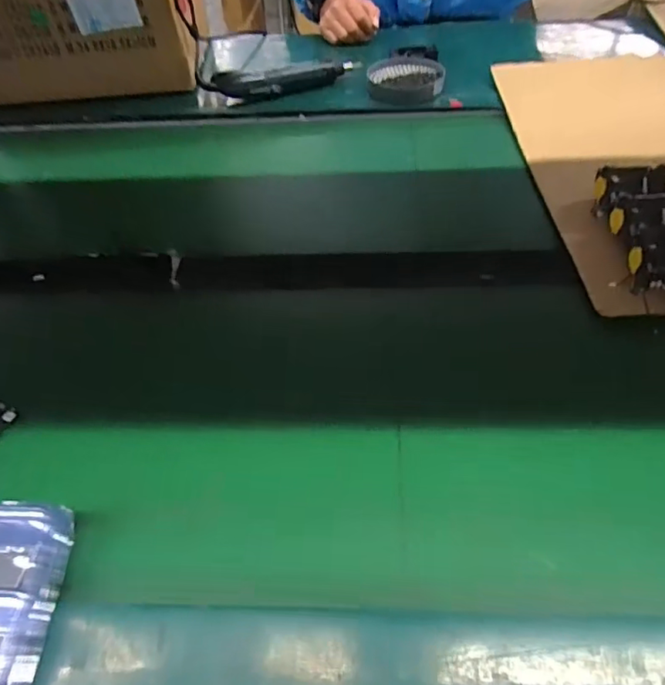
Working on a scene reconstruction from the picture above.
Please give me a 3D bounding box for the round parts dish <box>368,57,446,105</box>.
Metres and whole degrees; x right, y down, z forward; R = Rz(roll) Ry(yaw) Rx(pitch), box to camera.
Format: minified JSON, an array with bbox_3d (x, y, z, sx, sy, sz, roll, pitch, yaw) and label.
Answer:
[{"bbox_3d":[0.115,-0.411,0.804,0.113,0.027,0.105,-2,49,2],"label":"round parts dish"}]

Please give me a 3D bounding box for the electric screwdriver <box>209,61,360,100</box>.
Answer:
[{"bbox_3d":[-0.072,-0.406,0.802,0.228,0.038,0.039,-17,50,-10],"label":"electric screwdriver"}]

